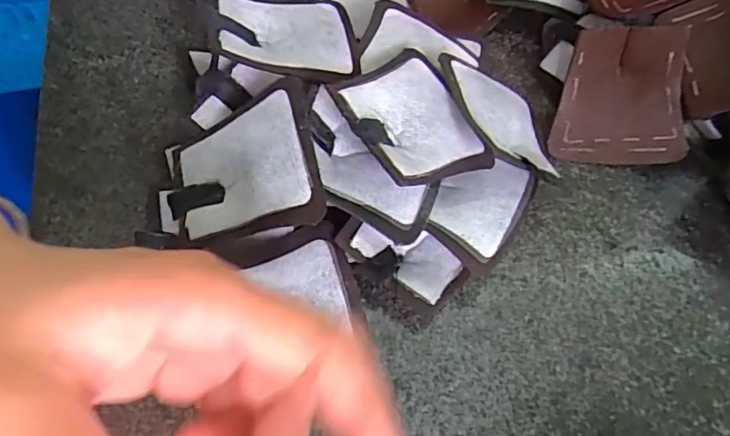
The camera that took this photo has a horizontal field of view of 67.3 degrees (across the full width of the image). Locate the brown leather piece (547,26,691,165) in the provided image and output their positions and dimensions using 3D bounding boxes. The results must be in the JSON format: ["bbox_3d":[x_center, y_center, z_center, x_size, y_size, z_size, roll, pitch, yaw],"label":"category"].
[{"bbox_3d":[0.147,-0.070,0.319,0.070,0.012,0.075,2,104,8],"label":"brown leather piece"}]

